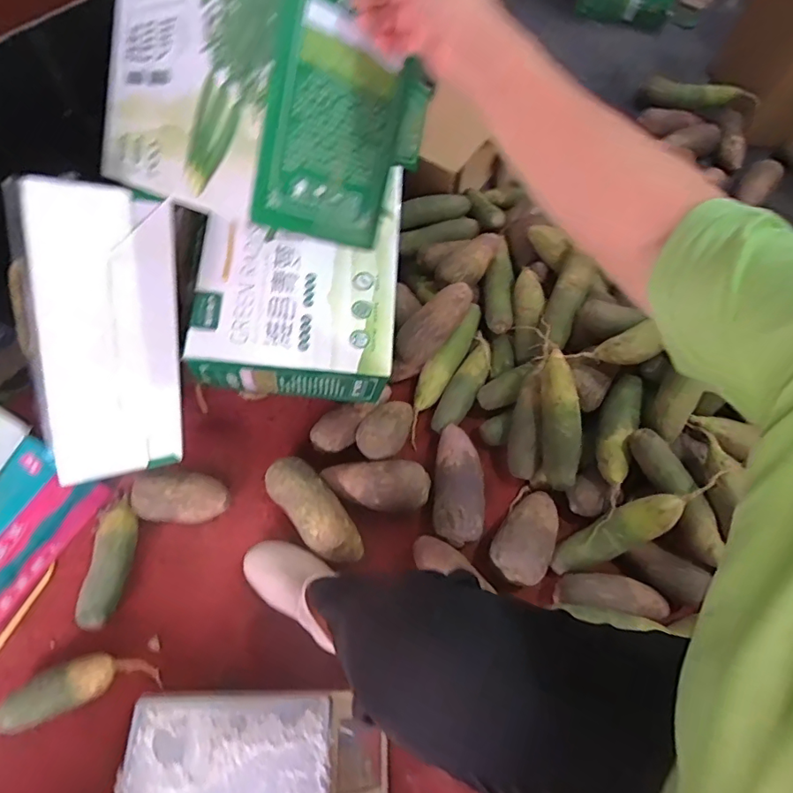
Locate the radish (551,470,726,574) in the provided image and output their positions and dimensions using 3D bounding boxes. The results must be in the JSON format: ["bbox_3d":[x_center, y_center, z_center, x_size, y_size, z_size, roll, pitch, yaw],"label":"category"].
[{"bbox_3d":[0.333,0.181,0.702,0.251,0.049,0.054,-36,65,18],"label":"radish"}]

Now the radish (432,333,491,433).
[{"bbox_3d":[0.121,-0.020,0.873,0.054,0.052,0.190,28,65,11],"label":"radish"}]

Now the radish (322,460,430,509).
[{"bbox_3d":[-0.030,0.134,0.776,0.164,0.057,0.066,0,63,-2],"label":"radish"}]

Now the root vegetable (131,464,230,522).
[{"bbox_3d":[-0.324,0.150,0.755,0.136,0.064,0.073,3,63,0],"label":"root vegetable"}]

